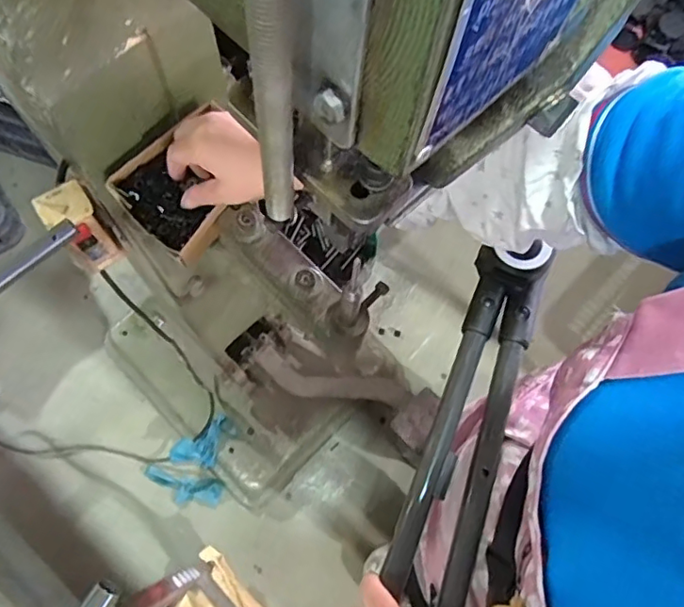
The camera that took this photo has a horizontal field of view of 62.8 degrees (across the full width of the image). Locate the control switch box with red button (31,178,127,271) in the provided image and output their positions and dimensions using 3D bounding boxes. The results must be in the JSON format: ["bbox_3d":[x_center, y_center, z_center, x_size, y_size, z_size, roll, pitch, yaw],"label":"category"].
[{"bbox_3d":[-0.278,-0.078,0.605,0.052,0.116,0.042,-34,75,-13],"label":"control switch box with red button"}]

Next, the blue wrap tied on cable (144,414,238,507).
[{"bbox_3d":[-0.314,0.369,1.243,0.220,0.098,0.148,-32,74,-12],"label":"blue wrap tied on cable"}]

